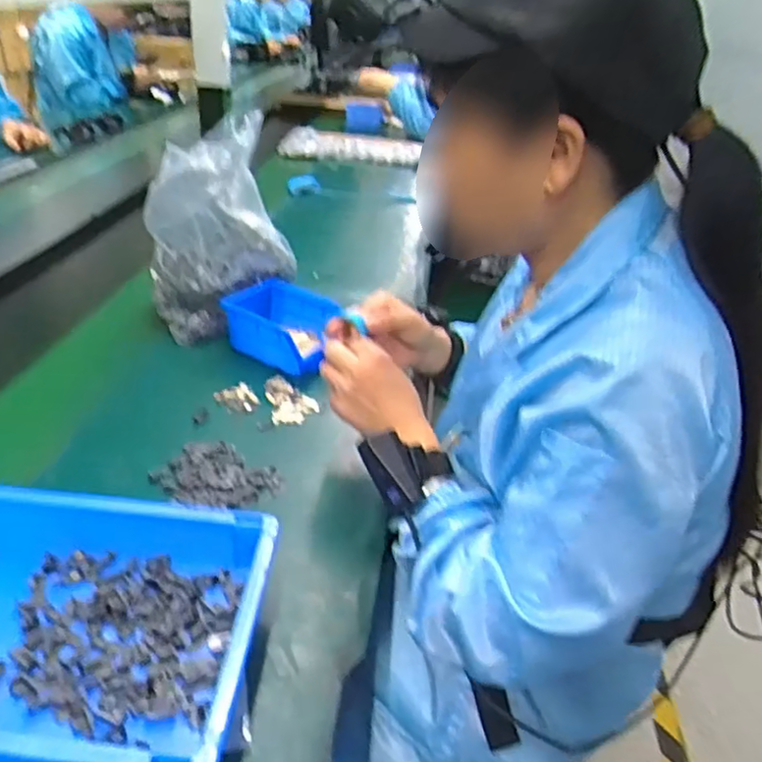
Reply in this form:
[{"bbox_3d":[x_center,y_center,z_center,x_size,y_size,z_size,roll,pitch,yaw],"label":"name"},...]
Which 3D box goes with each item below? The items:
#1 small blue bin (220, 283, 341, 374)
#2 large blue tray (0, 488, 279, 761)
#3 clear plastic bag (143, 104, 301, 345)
[{"bbox_3d":[-0.132,-0.072,0.896,0.148,0.074,0.113,15,33,18],"label":"small blue bin"},{"bbox_3d":[-0.246,0.178,0.479,0.309,0.067,0.226,5,32,1],"label":"large blue tray"},{"bbox_3d":[-0.232,-0.216,0.930,0.190,0.268,0.169,-10,34,-22],"label":"clear plastic bag"}]

